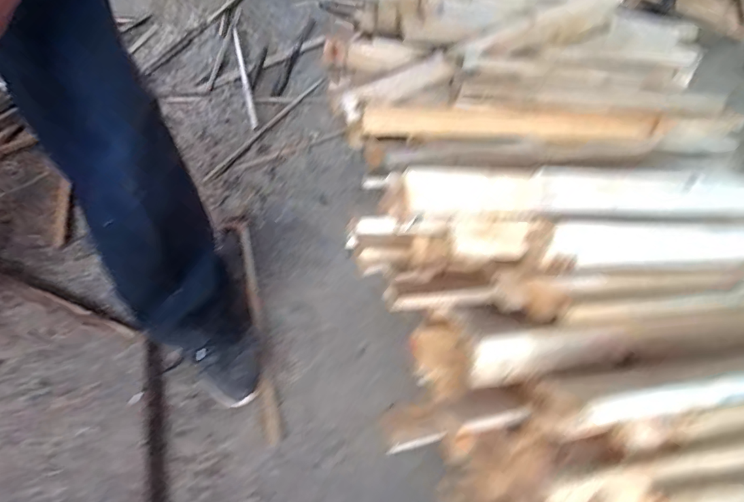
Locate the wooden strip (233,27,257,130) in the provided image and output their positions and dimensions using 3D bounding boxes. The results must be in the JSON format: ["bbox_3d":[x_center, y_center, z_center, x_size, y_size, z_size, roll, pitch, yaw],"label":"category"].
[{"bbox_3d":[-0.375,-0.521,1.346,0.020,0.017,0.515,-12,55,-11],"label":"wooden strip"}]

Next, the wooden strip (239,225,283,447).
[{"bbox_3d":[-0.213,0.124,0.842,0.029,0.013,0.445,-10,54,-14],"label":"wooden strip"}]

